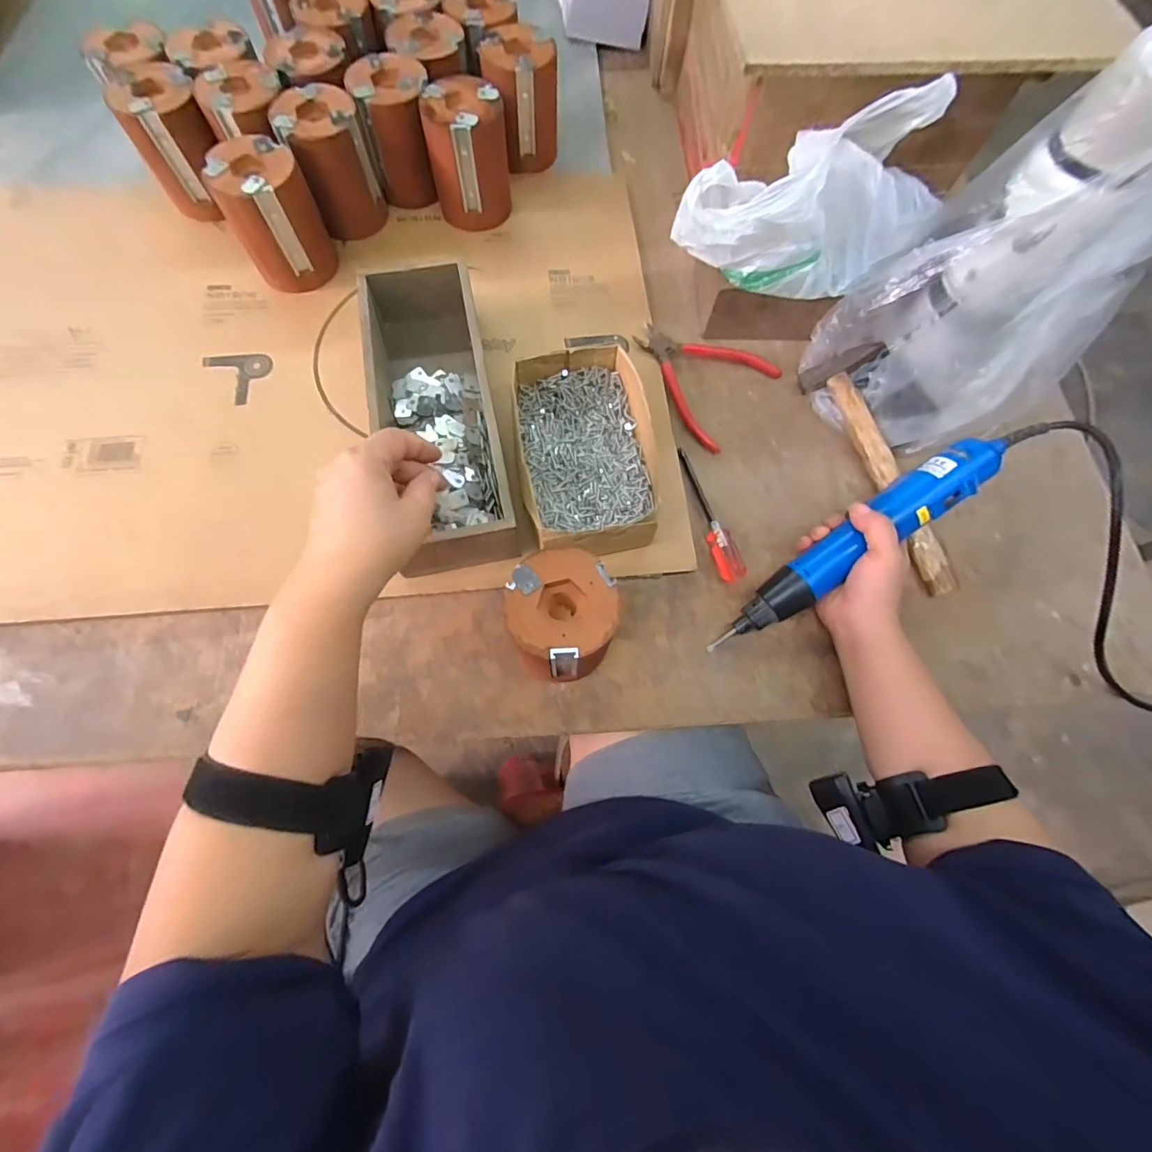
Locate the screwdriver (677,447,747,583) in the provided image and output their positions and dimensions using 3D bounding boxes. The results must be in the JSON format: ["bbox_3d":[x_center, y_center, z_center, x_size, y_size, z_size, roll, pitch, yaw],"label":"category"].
[{"bbox_3d":[0.117,-0.059,0.462,0.023,0.017,0.136,-18,73,-7],"label":"screwdriver"}]

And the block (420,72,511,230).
[{"bbox_3d":[-0.110,-0.435,0.529,0.081,0.096,0.078,-10,72,-4],"label":"block"}]

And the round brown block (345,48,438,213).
[{"bbox_3d":[-0.182,-0.459,0.536,0.075,0.098,0.086,-20,73,-7],"label":"round brown block"}]

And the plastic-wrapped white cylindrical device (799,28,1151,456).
[{"bbox_3d":[0.317,-0.218,0.401,0.140,0.247,0.162,-30,75,-10],"label":"plastic-wrapped white cylindrical device"}]

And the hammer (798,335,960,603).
[{"bbox_3d":[0.293,-0.102,0.472,0.064,0.042,0.244,-16,73,-6],"label":"hammer"}]

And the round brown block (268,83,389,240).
[{"bbox_3d":[-0.244,-0.418,0.520,0.074,0.095,0.078,0,72,-1],"label":"round brown block"}]

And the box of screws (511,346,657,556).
[{"bbox_3d":[0.009,-0.105,0.449,0.110,0.059,0.187,-8,72,-4],"label":"box of screws"}]

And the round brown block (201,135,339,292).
[{"bbox_3d":[-0.287,-0.342,0.493,0.076,0.097,0.074,0,72,-1],"label":"round brown block"}]

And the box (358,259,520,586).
[{"bbox_3d":[-0.121,-0.146,0.450,0.102,0.063,0.287,-11,72,-5],"label":"box"}]

